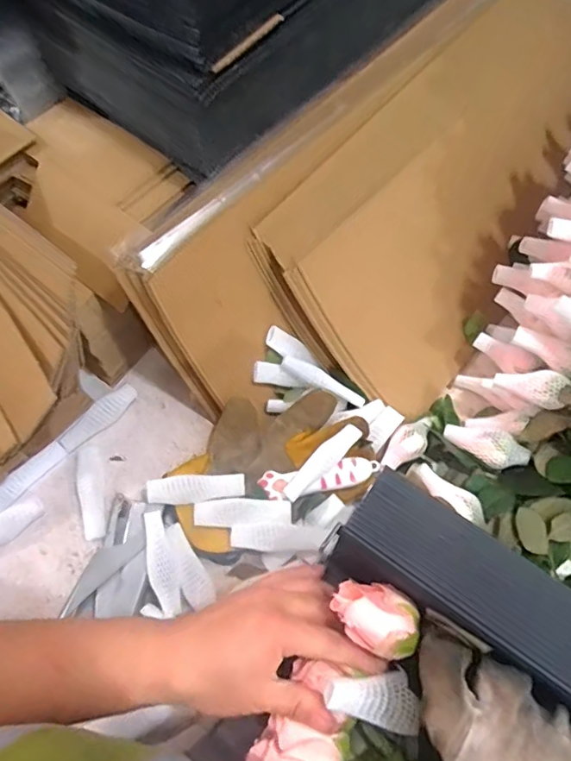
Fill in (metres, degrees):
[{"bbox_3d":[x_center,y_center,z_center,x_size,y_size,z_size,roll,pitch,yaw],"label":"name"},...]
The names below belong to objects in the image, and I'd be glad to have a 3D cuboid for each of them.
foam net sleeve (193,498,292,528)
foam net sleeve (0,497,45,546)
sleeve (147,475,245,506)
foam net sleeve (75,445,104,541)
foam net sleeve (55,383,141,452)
[{"bbox_3d":[-0.040,0.123,0.508,0.091,0.007,0.026,-2,64,-2],"label":"foam net sleeve"},{"bbox_3d":[-0.274,0.144,0.517,0.088,0.014,0.026,-37,70,-17],"label":"foam net sleeve"},{"bbox_3d":[-0.084,0.102,0.514,0.090,0.007,0.027,-5,91,-16],"label":"sleeve"},{"bbox_3d":[-0.193,0.109,0.538,0.024,0.009,0.094,-10,65,-6],"label":"foam net sleeve"},{"bbox_3d":[-0.197,0.039,0.572,0.027,0.012,0.090,38,69,16],"label":"foam net sleeve"}]

